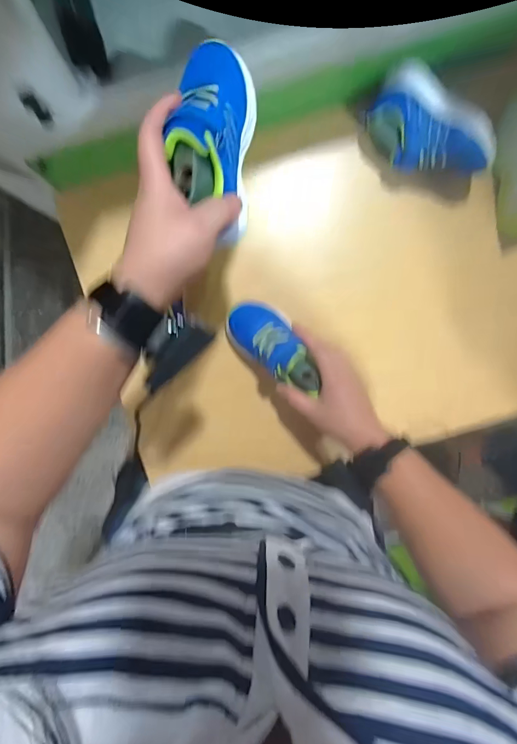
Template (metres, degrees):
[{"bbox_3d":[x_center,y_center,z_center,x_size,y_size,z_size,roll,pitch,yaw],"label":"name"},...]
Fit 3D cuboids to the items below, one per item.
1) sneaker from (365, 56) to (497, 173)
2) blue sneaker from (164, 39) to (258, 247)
[{"bbox_3d":[0.206,-0.290,0.452,0.152,0.065,0.076,36,94,-5],"label":"sneaker"},{"bbox_3d":[-0.038,-0.197,0.309,0.063,0.063,0.153,5,96,-2],"label":"blue sneaker"}]

